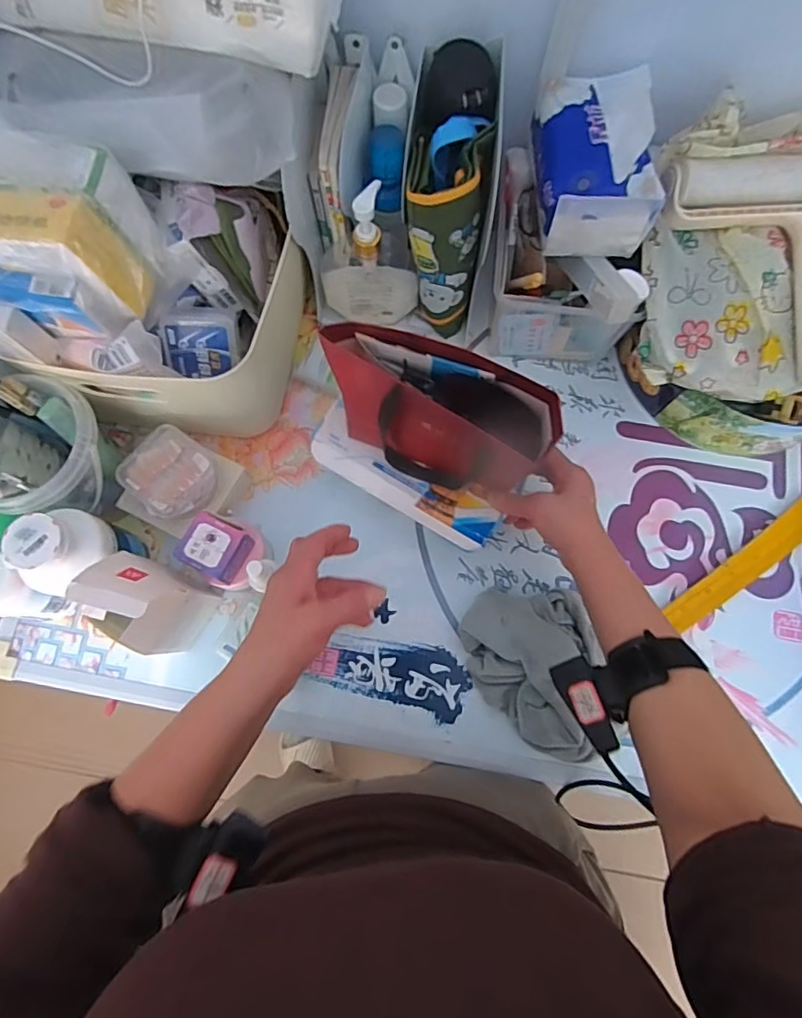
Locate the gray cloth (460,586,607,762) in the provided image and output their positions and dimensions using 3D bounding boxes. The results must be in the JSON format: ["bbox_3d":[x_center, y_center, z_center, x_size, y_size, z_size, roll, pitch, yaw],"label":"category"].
[{"bbox_3d":[0.119,0.151,0.493,0.113,0.054,0.145,-3,75,-2],"label":"gray cloth"}]

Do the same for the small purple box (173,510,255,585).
[{"bbox_3d":[-0.164,0.033,0.473,0.051,0.028,0.048,25,76,5],"label":"small purple box"}]

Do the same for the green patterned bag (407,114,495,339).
[{"bbox_3d":[0.039,-0.263,0.515,0.069,0.178,0.093,3,75,-1],"label":"green patterned bag"}]

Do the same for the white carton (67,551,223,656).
[{"bbox_3d":[-0.218,0.079,0.462,0.073,0.144,0.066,29,76,6],"label":"white carton"}]

